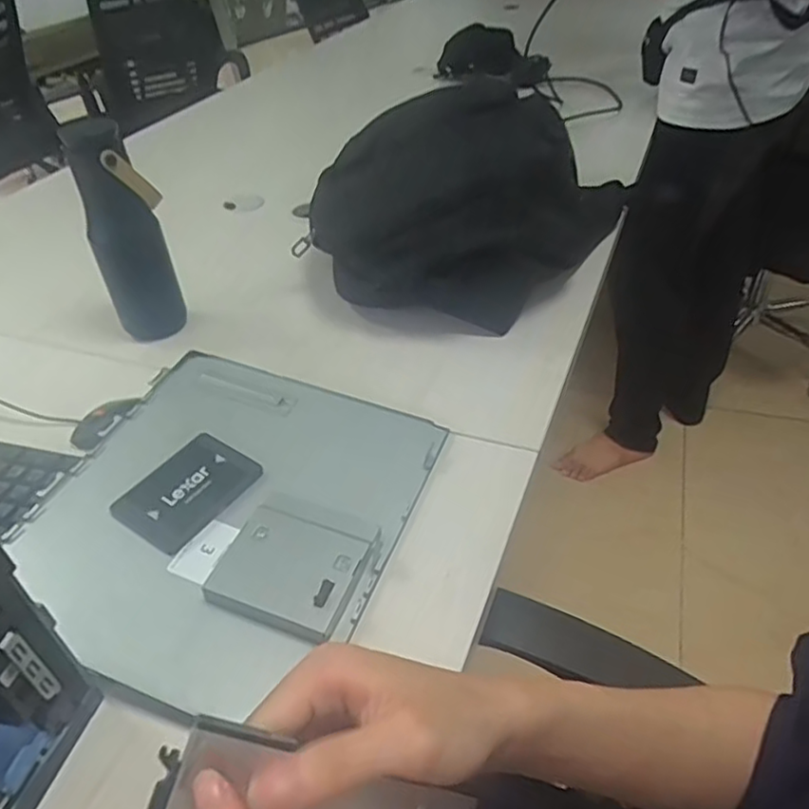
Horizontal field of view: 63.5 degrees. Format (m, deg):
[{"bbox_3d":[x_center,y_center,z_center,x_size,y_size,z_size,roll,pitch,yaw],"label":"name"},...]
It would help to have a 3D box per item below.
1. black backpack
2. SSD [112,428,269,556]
[{"bbox_3d":[0.070,-0.264,0.784,0.296,0.173,0.400,21,46,28],"label":"black backpack"},{"bbox_3d":[-0.170,0.065,0.512,0.068,0.010,0.098,21,46,28],"label":"SSD"}]

